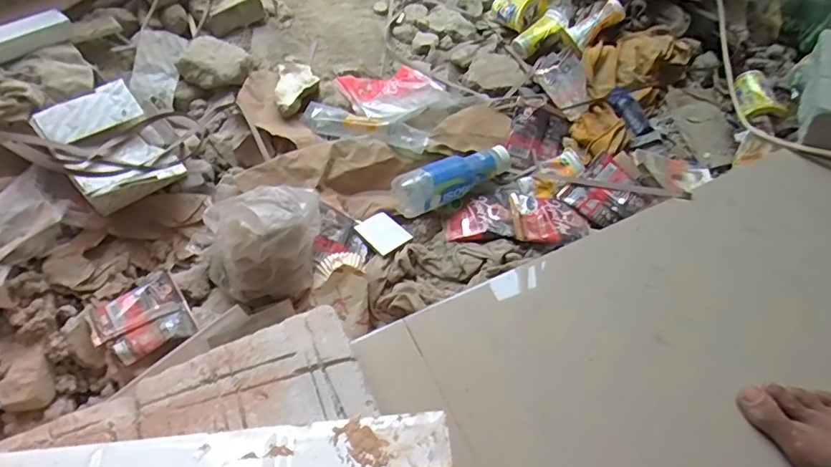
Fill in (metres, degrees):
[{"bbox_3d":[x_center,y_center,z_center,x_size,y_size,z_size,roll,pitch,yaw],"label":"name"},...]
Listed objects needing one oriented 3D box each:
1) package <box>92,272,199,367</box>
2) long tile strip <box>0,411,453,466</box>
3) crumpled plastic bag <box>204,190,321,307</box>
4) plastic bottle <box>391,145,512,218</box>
[{"bbox_3d":[-0.341,0.103,0.652,0.102,0.036,0.097,-31,60,-19],"label":"package"},{"bbox_3d":[-0.169,0.193,0.442,0.394,0.010,0.049,-5,55,-3],"label":"long tile strip"},{"bbox_3d":[-0.197,0.004,0.661,0.148,0.113,0.116,-5,55,-3],"label":"crumpled plastic bag"},{"bbox_3d":[0.059,-0.081,0.751,0.184,0.051,0.051,-24,58,-15],"label":"plastic bottle"}]

